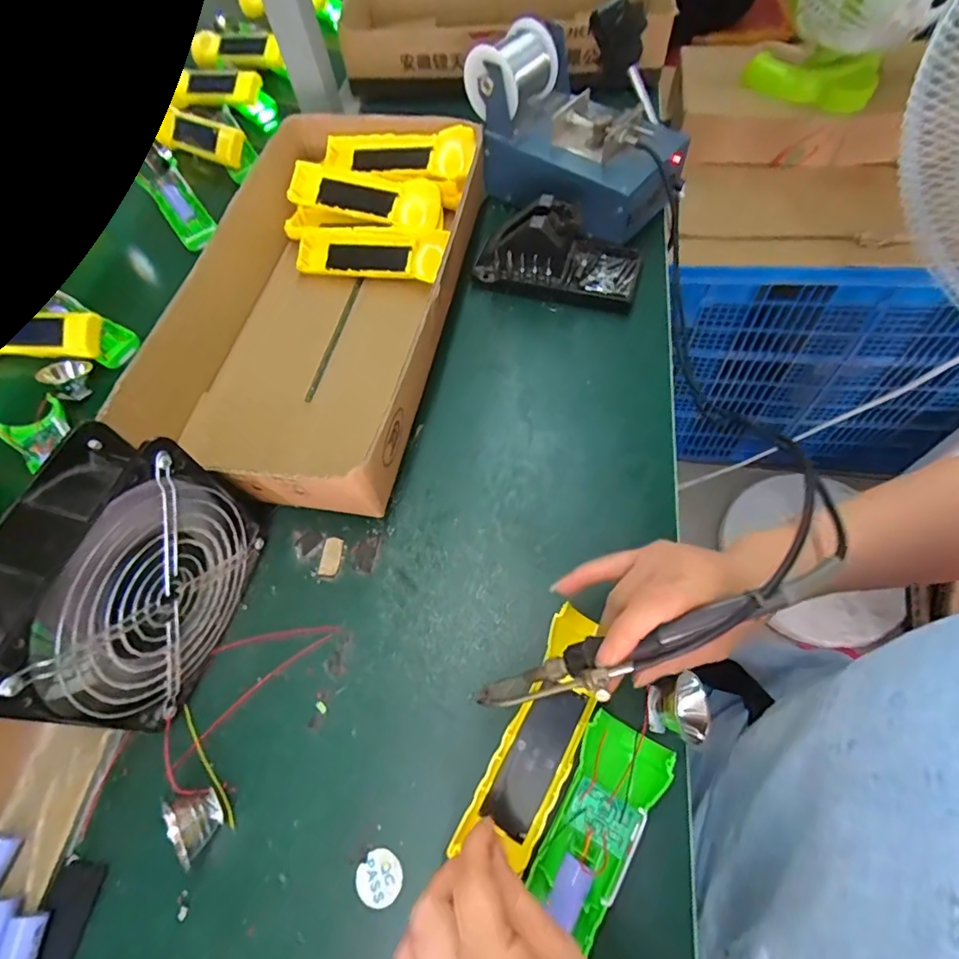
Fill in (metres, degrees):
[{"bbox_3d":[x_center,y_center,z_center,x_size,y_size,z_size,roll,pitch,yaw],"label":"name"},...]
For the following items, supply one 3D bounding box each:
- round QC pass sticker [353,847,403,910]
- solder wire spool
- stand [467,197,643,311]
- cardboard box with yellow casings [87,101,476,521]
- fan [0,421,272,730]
[{"bbox_3d":[-0.059,0.234,0.302,0.027,0.004,0.027,-1,63,3],"label":"round QC pass sticker"},{"bbox_3d":[0.033,-0.403,0.505,0.066,0.059,0.072,38,71,20],"label":"solder wire spool"},{"bbox_3d":[0.080,-0.228,0.500,0.157,0.075,0.083,15,65,11],"label":"stand"},{"bbox_3d":[-0.134,-0.181,0.480,0.222,0.078,0.419,11,65,9],"label":"cardboard box with yellow casings"},{"bbox_3d":[-0.213,0.061,0.319,0.067,0.146,0.156,12,65,10],"label":"fan"}]

